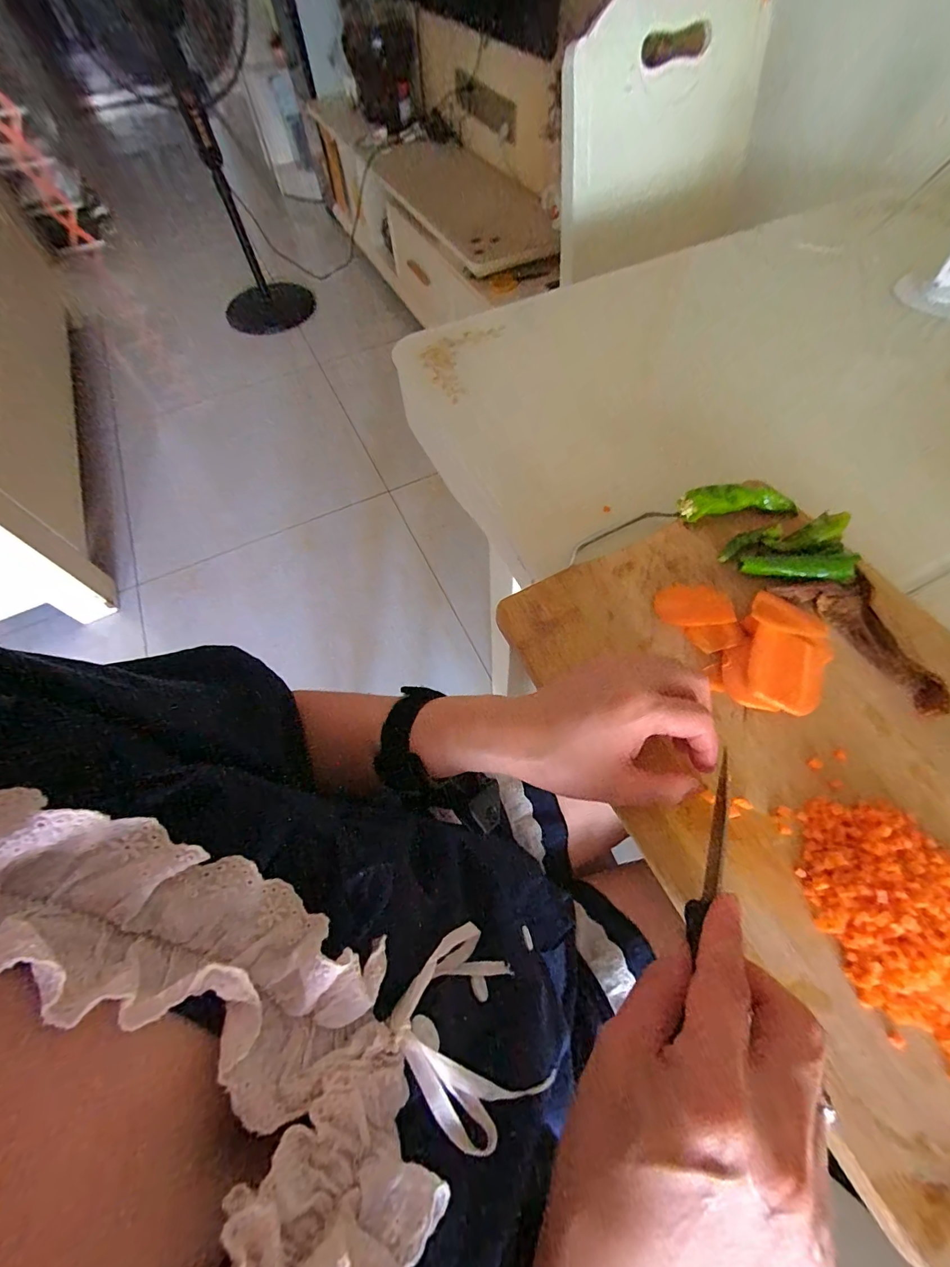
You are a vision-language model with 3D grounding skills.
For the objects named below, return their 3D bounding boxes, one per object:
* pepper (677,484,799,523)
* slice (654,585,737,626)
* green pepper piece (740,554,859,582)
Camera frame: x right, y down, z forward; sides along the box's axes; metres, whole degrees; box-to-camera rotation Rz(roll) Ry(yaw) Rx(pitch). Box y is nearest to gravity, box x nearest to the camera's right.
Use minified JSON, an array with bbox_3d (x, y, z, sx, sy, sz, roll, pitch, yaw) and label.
[{"bbox_3d":[0.197,-0.099,0.337,0.088,0.023,0.020,-8,62,-2],"label":"pepper"},{"bbox_3d":[0.148,-0.019,0.304,0.047,0.004,0.035,-1,53,10],"label":"slice"},{"bbox_3d":[0.221,-0.046,0.306,0.073,0.010,0.017,4,62,4],"label":"green pepper piece"}]

